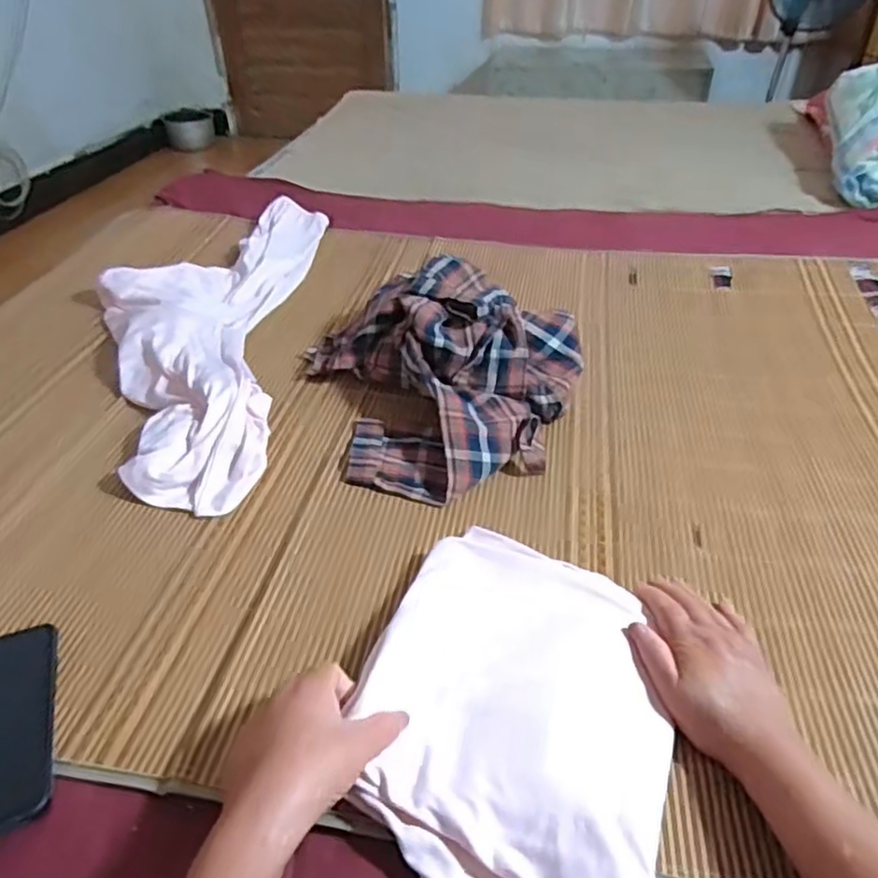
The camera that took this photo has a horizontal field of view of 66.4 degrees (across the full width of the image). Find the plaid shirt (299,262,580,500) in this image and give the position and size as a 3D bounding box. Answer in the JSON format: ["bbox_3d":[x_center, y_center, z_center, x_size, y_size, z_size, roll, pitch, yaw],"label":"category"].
[{"bbox_3d":[0.018,-0.085,0.788,0.301,0.110,0.315,-12,42,-14],"label":"plaid shirt"}]

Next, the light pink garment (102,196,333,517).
[{"bbox_3d":[-0.334,-0.174,0.926,0.278,0.055,0.715,-1,40,-2],"label":"light pink garment"}]

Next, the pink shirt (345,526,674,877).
[{"bbox_3d":[0.056,0.189,0.488,0.209,0.029,0.293,12,41,13],"label":"pink shirt"}]

